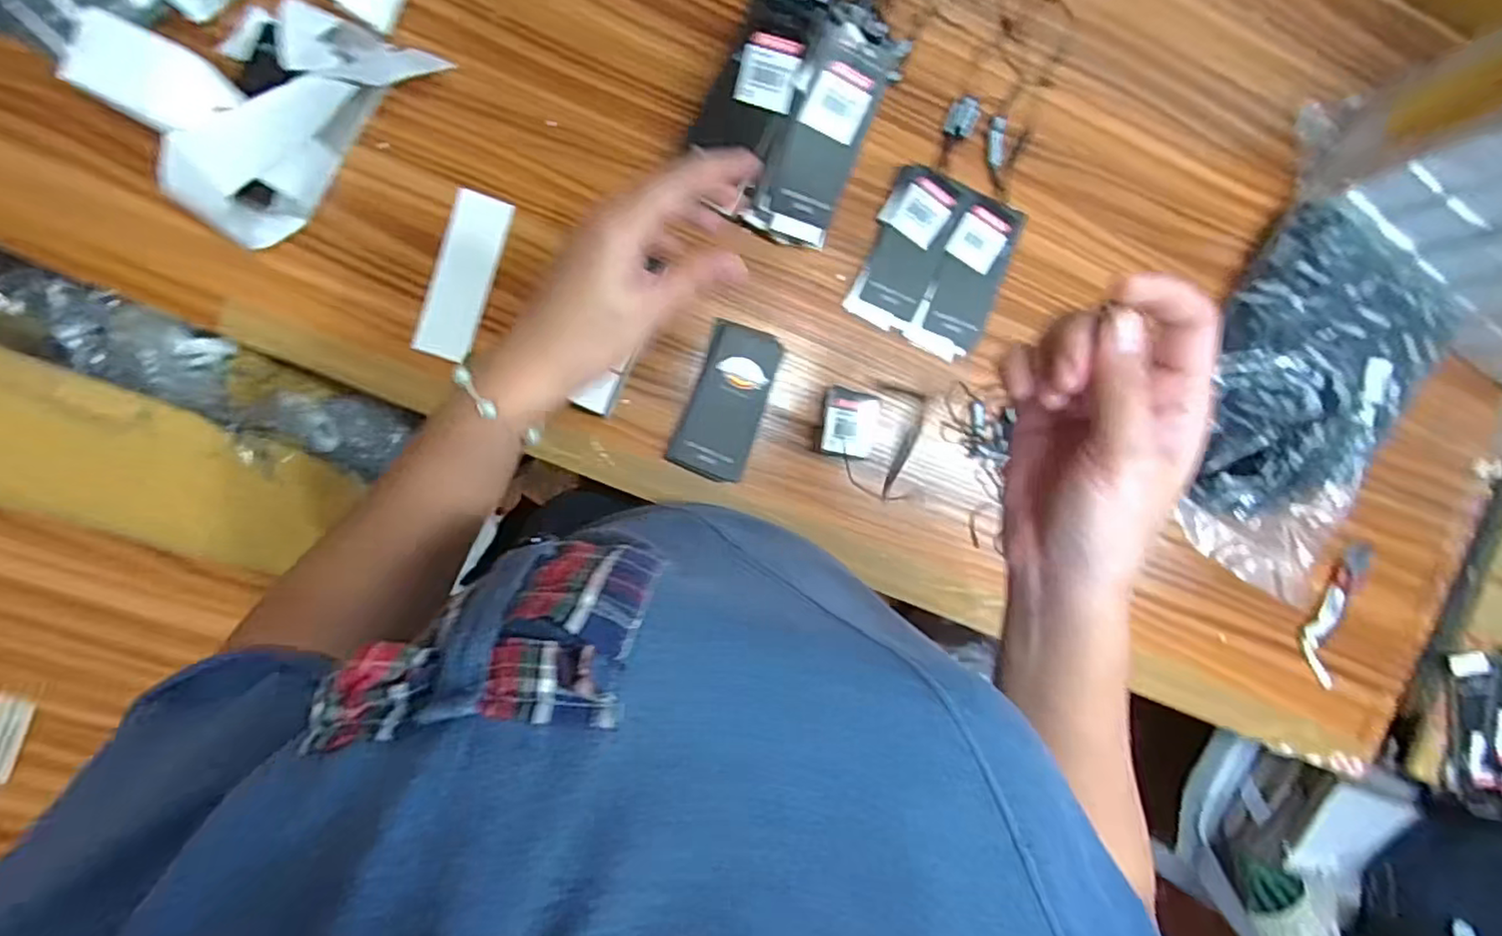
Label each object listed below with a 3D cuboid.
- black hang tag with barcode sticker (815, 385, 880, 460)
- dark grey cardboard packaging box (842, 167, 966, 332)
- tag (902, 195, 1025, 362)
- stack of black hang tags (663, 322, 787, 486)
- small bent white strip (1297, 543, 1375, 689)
[{"bbox_3d":[0.075,-0.035,0.507,0.042,0.006,0.052,14,92,-7],"label":"black hang tag with barcode sticker"},{"bbox_3d":[0.120,-0.168,0.501,0.054,0.012,0.116,20,91,-7],"label":"dark grey cardboard packaging box"},{"bbox_3d":[0.169,-0.146,0.509,0.054,0.006,0.123,25,95,-4],"label":"tag"},{"bbox_3d":[-0.017,-0.050,0.496,0.057,0.011,0.115,20,91,-7],"label":"stack of black hang tags"},{"bbox_3d":[0.499,0.126,0.559,0.043,0.017,0.126,11,92,-7],"label":"small bent white strip"}]

